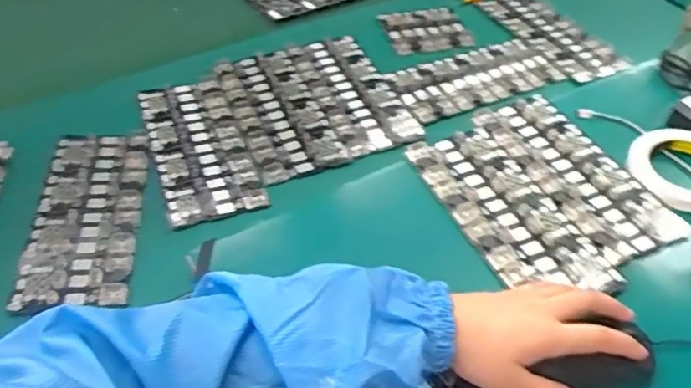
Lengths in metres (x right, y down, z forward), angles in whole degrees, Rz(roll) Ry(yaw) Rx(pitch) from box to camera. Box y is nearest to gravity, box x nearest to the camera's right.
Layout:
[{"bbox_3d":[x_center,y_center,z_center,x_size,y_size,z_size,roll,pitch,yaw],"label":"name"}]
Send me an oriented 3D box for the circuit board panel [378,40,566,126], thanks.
[{"bbox_3d":[0.167,-0.147,0.772,0.222,0.009,0.104,-20,50,-20],"label":"circuit board panel"}]

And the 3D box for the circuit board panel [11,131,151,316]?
[{"bbox_3d":[-0.251,0.016,0.593,0.097,0.014,0.213,-3,46,-5],"label":"circuit board panel"}]

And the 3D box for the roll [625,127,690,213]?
[{"bbox_3d":[0.345,-0.026,0.612,0.100,0.027,0.104,1,46,-1],"label":"roll"}]

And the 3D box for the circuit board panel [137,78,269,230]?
[{"bbox_3d":[-0.163,-0.054,0.667,0.094,0.006,0.216,-15,51,-17],"label":"circuit board panel"}]

